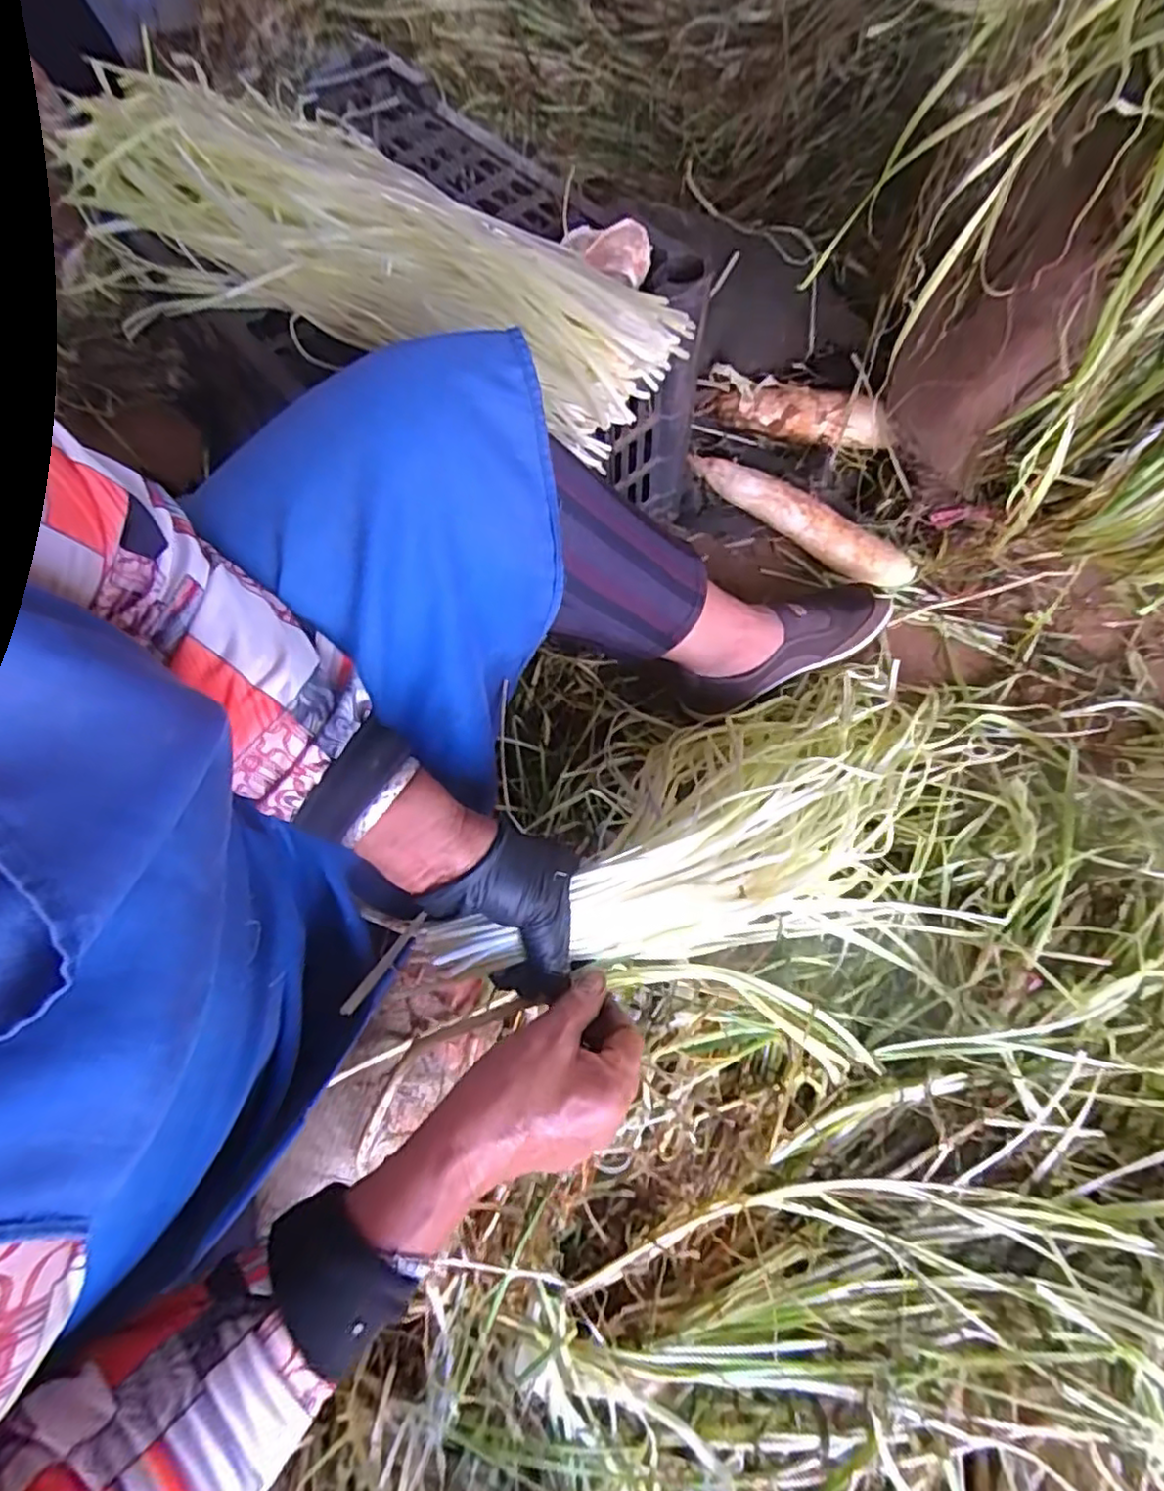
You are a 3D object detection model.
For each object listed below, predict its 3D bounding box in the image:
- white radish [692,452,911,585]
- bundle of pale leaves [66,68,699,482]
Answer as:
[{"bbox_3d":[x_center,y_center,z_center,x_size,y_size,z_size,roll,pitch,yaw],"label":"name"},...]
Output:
[{"bbox_3d":[0.253,-0.263,0.771,0.275,0.046,0.053,36,75,14],"label":"white radish"},{"bbox_3d":[-0.196,-0.415,0.549,0.587,0.065,0.214,26,73,12],"label":"bundle of pale leaves"}]

